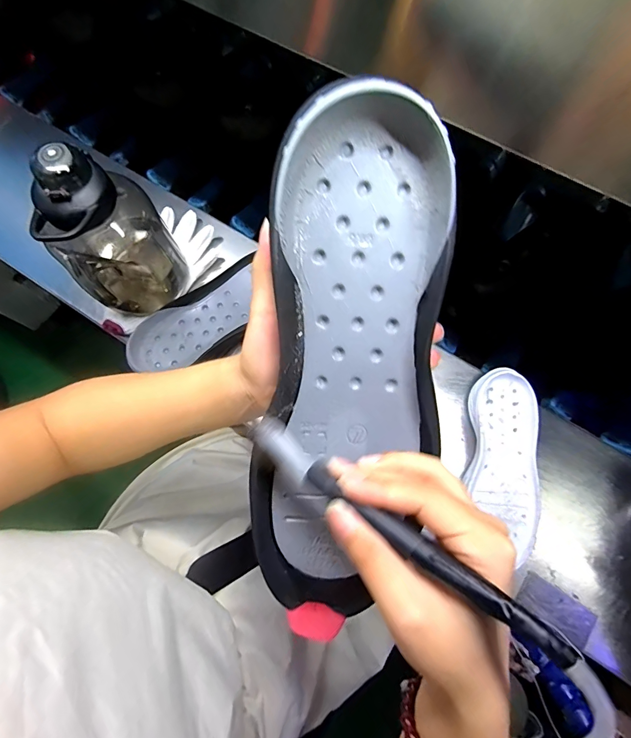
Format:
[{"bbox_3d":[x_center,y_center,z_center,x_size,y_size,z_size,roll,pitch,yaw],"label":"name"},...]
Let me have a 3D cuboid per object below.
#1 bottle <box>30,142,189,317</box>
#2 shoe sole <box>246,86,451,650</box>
[{"bbox_3d":[-0.249,-0.160,0.458,0.118,0.200,0.117,-28,76,-6],"label":"bottle"},{"bbox_3d":[0.020,0.011,0.228,0.104,0.034,0.311,9,102,4],"label":"shoe sole"}]

